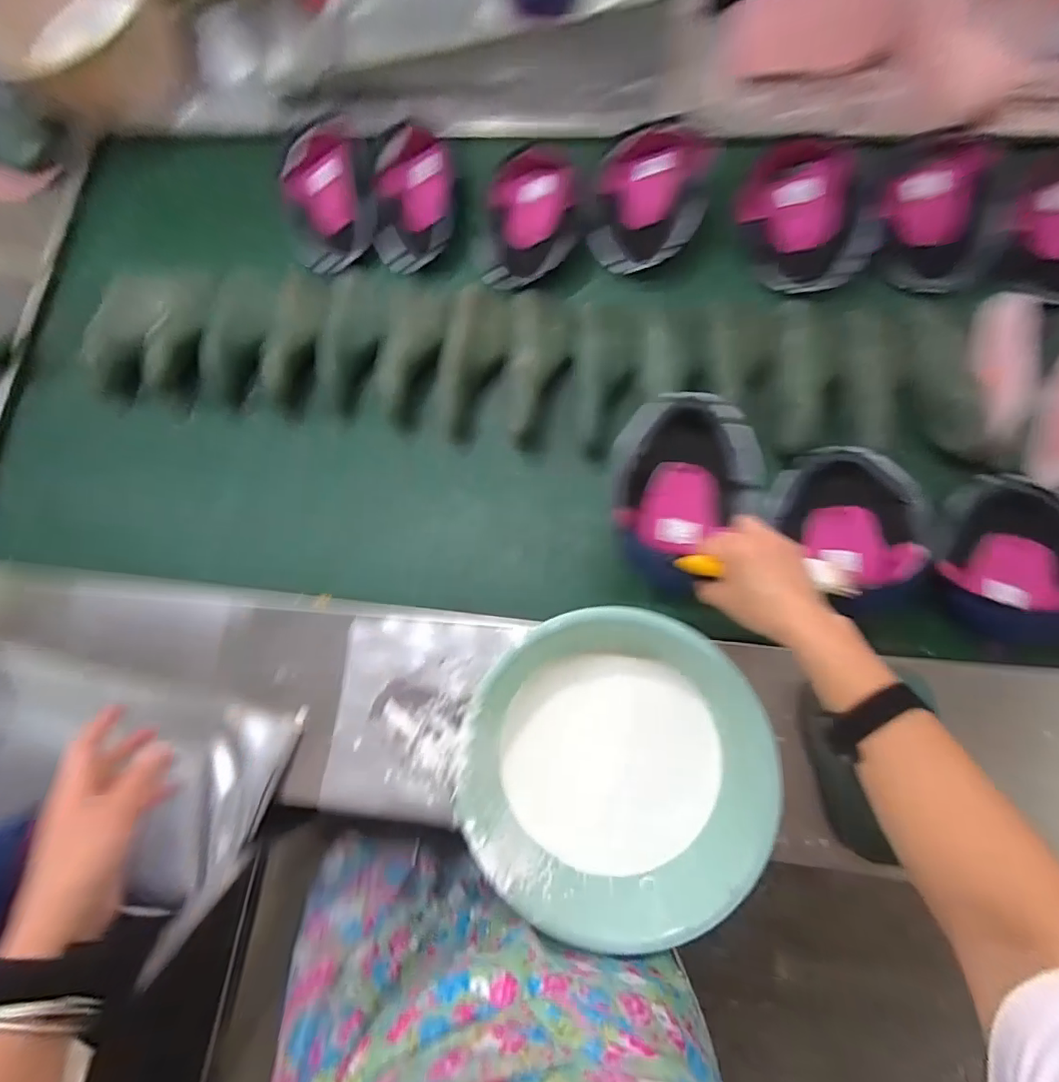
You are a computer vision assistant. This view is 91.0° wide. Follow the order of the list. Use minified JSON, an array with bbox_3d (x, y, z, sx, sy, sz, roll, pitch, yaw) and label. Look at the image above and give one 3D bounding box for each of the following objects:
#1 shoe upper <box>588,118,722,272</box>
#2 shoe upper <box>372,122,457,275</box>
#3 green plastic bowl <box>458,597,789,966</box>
[{"bbox_3d":[0.174,-0.498,0.759,0.158,0.077,0.179,13,80,8],"label":"shoe upper"},{"bbox_3d":[-0.176,-0.527,0.804,0.145,0.039,0.219,-4,78,5],"label":"shoe upper"},{"bbox_3d":[0.089,0.229,0.547,0.302,0.101,0.306,-1,83,5],"label":"green plastic bowl"}]

